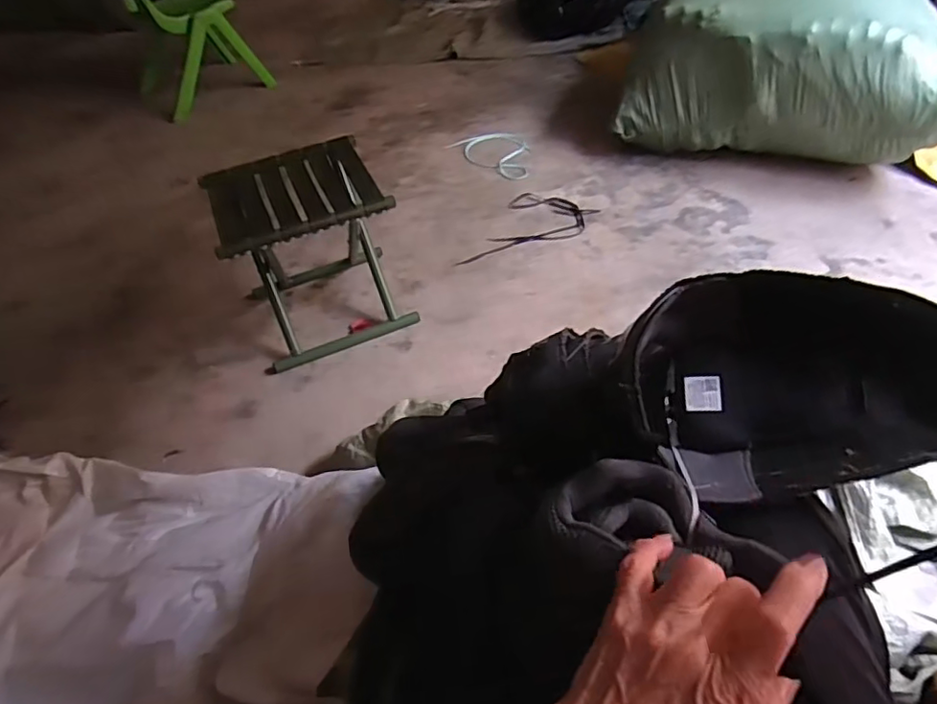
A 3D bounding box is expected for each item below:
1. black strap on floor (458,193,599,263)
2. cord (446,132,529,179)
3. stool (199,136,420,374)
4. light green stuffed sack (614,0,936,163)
[{"bbox_3d":[0.130,-0.318,1.429,0.366,0.013,0.201,-16,49,-8],"label":"black strap on floor"},{"bbox_3d":[0.082,-0.571,1.656,0.180,0.012,0.294,-36,55,-24],"label":"cord"},{"bbox_3d":[-0.313,-0.199,1.169,0.297,0.308,0.295,-21,49,-14],"label":"stool"},{"bbox_3d":[0.799,-0.731,1.427,0.730,0.357,0.392,17,51,20],"label":"light green stuffed sack"}]

